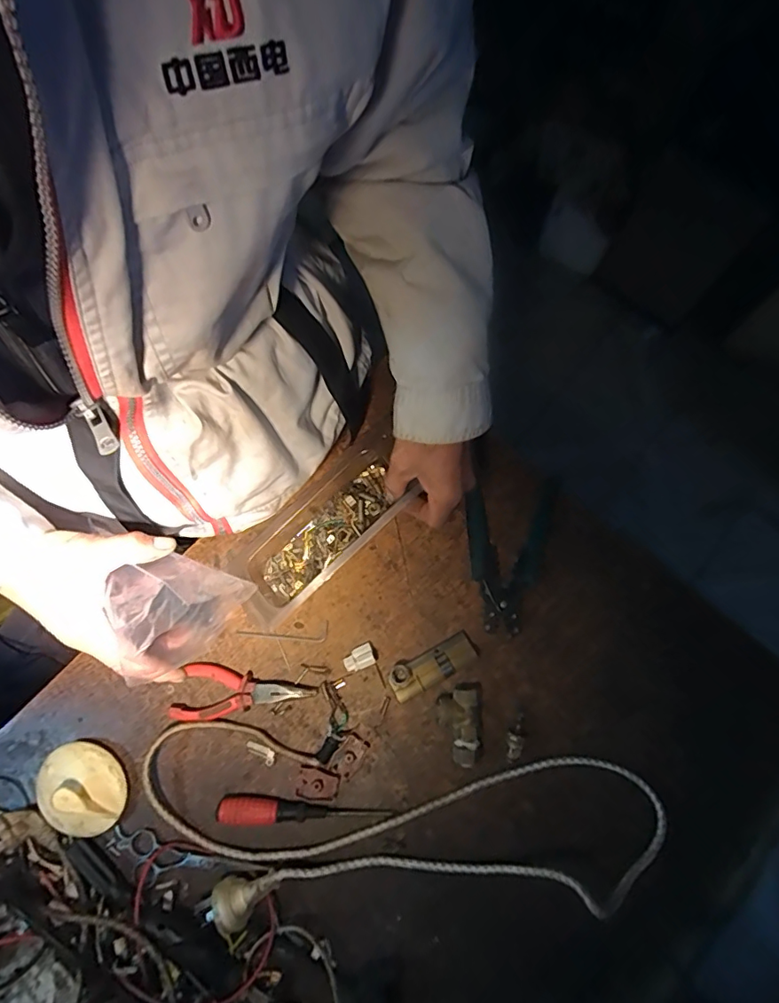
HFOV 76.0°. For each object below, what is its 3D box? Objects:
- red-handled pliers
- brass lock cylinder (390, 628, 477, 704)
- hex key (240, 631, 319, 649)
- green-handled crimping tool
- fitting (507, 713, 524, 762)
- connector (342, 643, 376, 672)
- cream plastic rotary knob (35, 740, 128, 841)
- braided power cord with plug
[{"bbox_3d":[-0.147,0.188,0.495,0.141,0.014,0.052,-1,73,0],"label":"red-handled pliers"},{"bbox_3d":[0.042,0.162,0.491,0.089,0.013,0.031,-27,75,-7],"label":"brass lock cylinder"},{"bbox_3d":[-0.111,0.137,0.517,0.095,0.005,0.020,-2,73,0],"label":"hex key"},{"bbox_3d":[0.116,0.049,0.522,0.090,0.014,0.165,15,74,5],"label":"green-handled crimping tool"},{"bbox_3d":[0.119,0.223,0.471,0.014,0.010,0.041,18,62,6],"label":"fitting"},{"bbox_3d":[-0.031,0.157,0.496,0.030,0.011,0.021,-22,75,-6],"label":"connector"},{"bbox_3d":[-0.296,0.272,0.467,0.081,0.041,0.085,0,73,0],"label":"cream plastic rotary knob"},{"bbox_3d":[0.002,0.292,0.439,0.474,0.065,0.154,5,74,2],"label":"braided power cord with plug"}]

